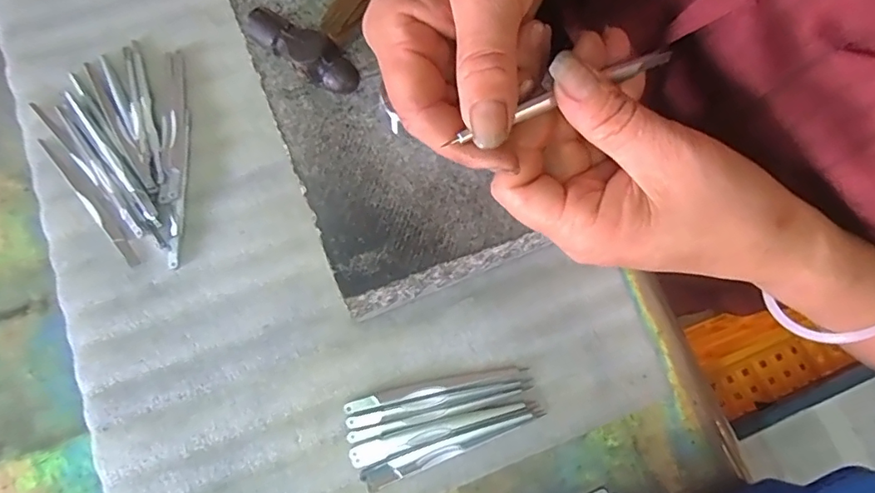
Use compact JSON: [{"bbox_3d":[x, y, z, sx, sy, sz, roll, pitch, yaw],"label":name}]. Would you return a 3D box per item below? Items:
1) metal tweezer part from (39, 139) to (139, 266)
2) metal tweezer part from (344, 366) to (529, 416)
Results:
[{"bbox_3d":[-0.215,-0.027,0.315,0.007,0.004,0.102,-42,82,-8],"label":"metal tweezer part"},{"bbox_3d":[-0.001,0.083,0.302,0.106,0.007,0.008,-12,79,-3],"label":"metal tweezer part"}]

